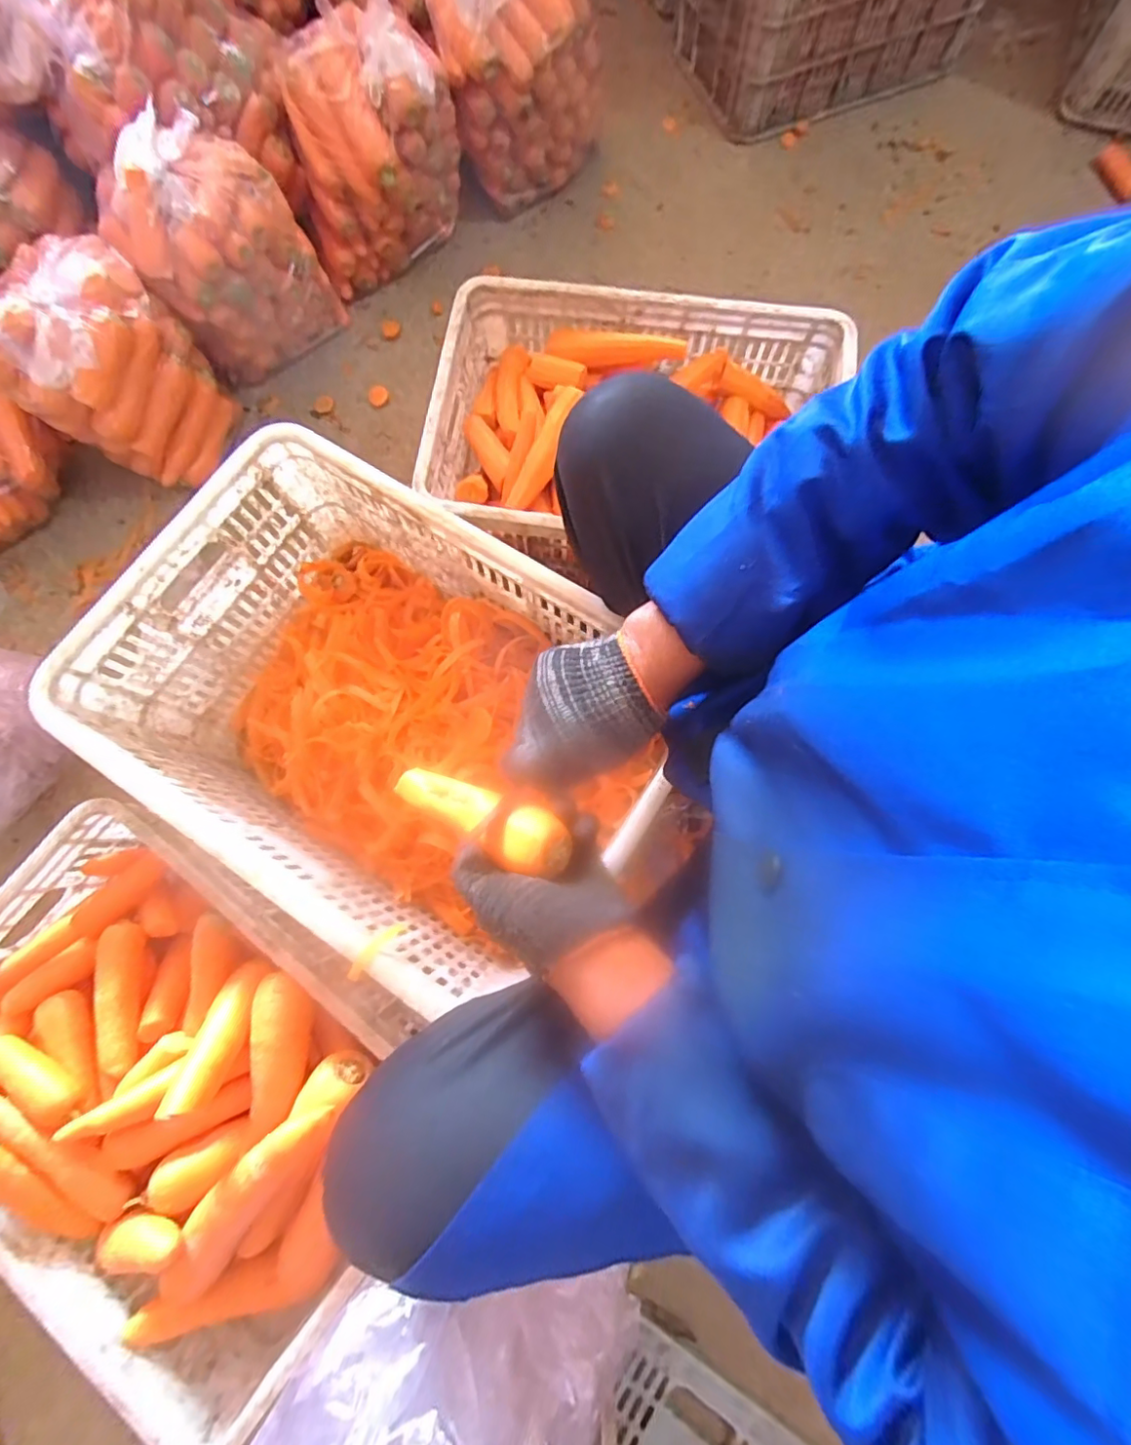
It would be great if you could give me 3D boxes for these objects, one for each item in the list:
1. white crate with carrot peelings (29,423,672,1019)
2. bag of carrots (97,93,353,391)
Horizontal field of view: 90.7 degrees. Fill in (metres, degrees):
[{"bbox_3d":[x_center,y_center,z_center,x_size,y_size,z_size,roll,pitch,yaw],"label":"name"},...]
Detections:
[{"bbox_3d":[-0.226,-0.023,0.692,0.540,0.282,0.416,33,80,8],"label":"white crate with carrot peelings"},{"bbox_3d":[-0.537,-0.745,0.919,0.160,0.323,0.268,40,81,9],"label":"bag of carrots"}]

